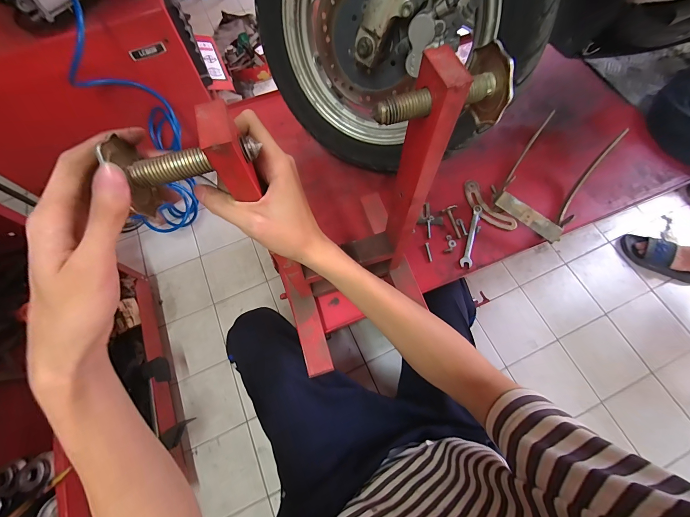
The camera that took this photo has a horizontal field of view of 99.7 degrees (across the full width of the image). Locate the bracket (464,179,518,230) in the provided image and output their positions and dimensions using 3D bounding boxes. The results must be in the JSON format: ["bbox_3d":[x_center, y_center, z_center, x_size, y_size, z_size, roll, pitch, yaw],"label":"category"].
[{"bbox_3d":[0.280,-0.103,0.583,0.048,0.011,0.131,-29,70,-10],"label":"bracket"}]

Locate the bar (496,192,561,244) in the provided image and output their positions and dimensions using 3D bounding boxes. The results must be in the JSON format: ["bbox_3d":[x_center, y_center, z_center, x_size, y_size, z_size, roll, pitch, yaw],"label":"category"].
[{"bbox_3d":[0.334,-0.075,0.526,0.123,0.008,0.029,39,98,7],"label":"bar"}]

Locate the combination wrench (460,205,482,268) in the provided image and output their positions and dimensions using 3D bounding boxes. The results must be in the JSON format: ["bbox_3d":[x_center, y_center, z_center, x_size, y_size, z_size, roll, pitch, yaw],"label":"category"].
[{"bbox_3d":[0.244,-0.046,0.560,0.021,0.009,0.137,16,70,8],"label":"combination wrench"}]

